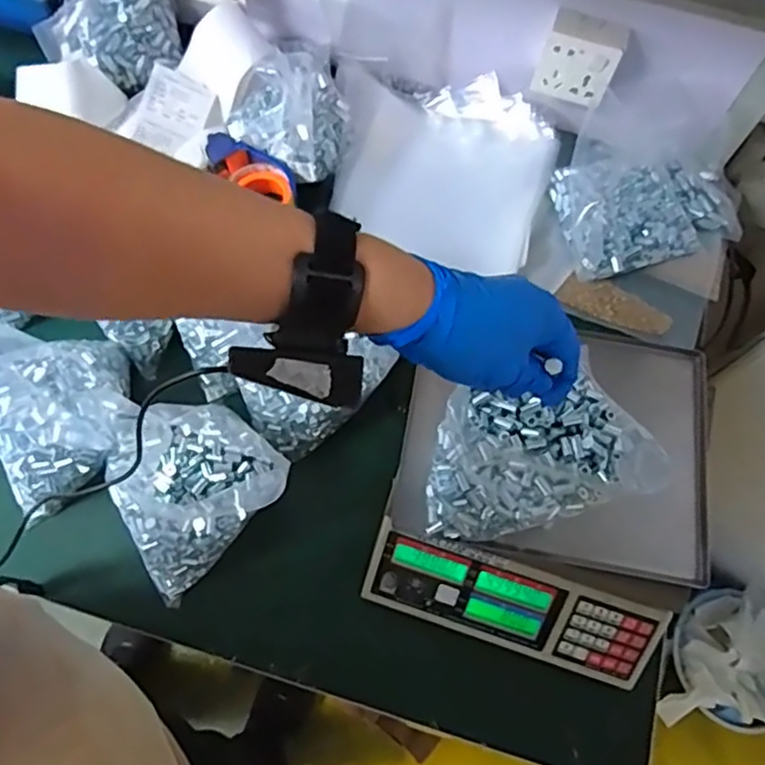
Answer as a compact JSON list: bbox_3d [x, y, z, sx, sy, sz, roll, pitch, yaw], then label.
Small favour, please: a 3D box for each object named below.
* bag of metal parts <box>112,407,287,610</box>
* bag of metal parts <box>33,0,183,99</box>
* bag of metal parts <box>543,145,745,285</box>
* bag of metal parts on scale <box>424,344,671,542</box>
[{"bbox_3d":[-0.194,0.108,0.659,0.167,0.095,0.144,-40,75,-17],"label":"bag of metal parts"},{"bbox_3d":[-0.334,-0.459,0.812,0.184,0.122,0.115,-40,75,-17],"label":"bag of metal parts"},{"bbox_3d":[0.340,-0.227,0.824,0.239,0.049,0.165,-12,69,-8],"label":"bag of metal parts"},{"bbox_3d":[0.122,0.062,0.554,0.174,0.082,0.117,-15,70,-9],"label":"bag of metal parts on scale"}]

